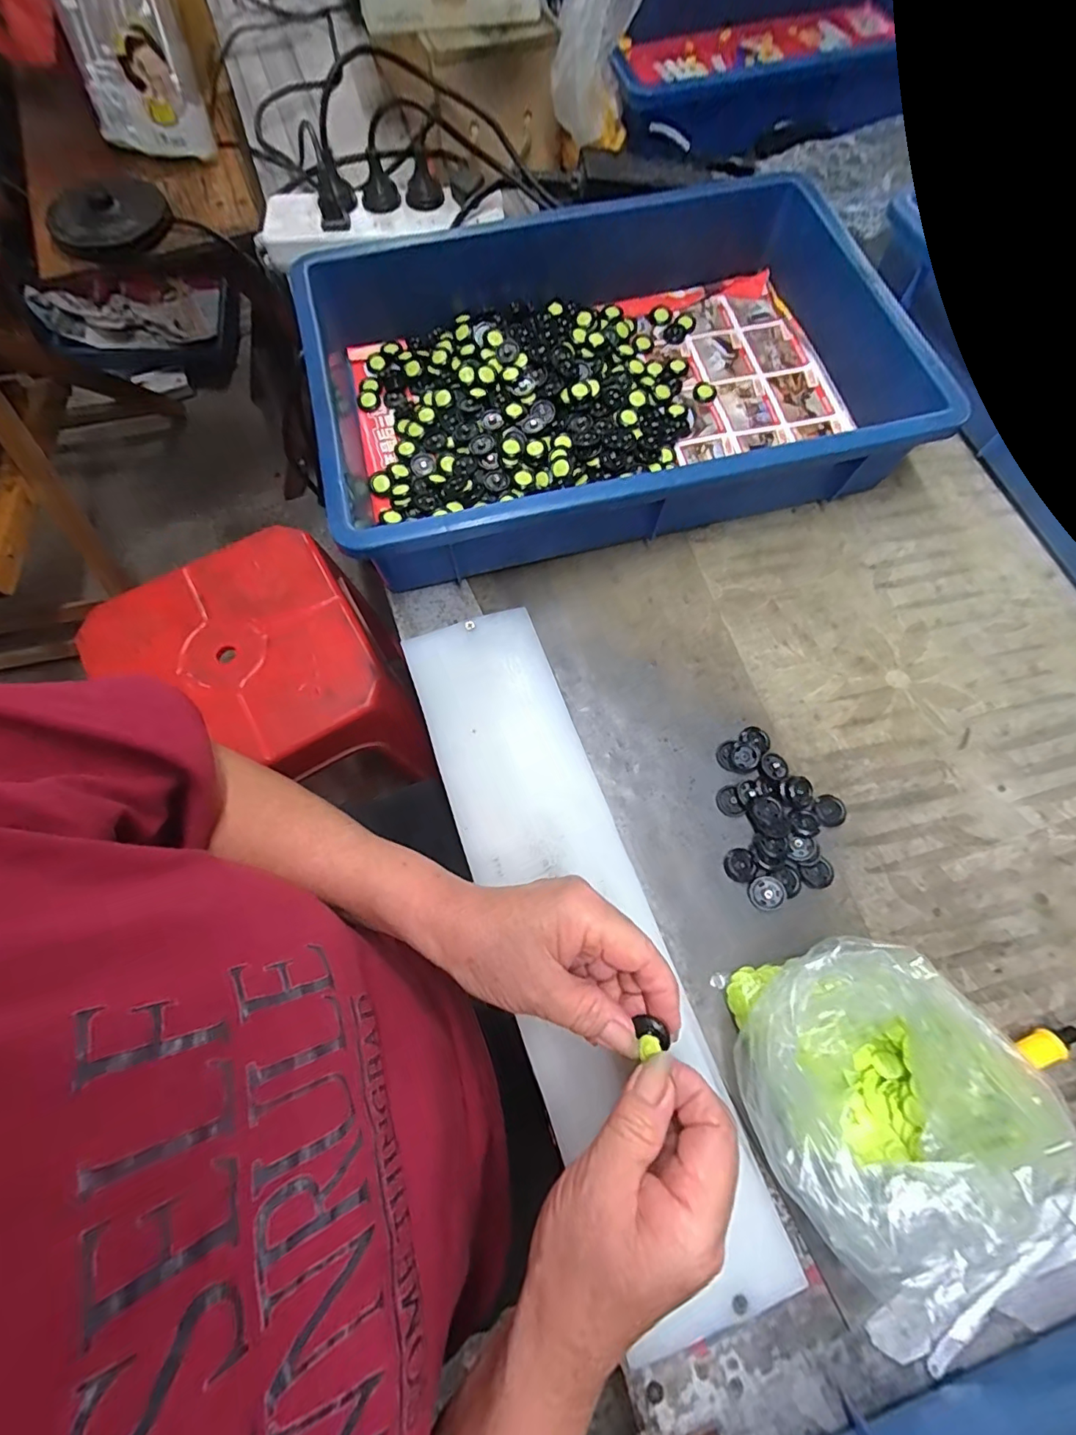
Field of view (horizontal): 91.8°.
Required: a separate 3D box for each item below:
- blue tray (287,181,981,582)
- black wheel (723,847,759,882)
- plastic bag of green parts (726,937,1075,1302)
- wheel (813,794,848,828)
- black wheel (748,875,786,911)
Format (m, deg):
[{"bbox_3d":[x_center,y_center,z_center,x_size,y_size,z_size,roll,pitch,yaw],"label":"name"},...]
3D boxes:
[{"bbox_3d":[0.048,-0.261,0.416,0.422,0.093,0.279,-14,71,-4],"label":"blue tray"},{"bbox_3d":[0.126,0.092,0.323,0.019,0.004,0.020,0,71,1],"label":"black wheel"},{"bbox_3d":[0.164,0.186,0.257,0.120,0.060,0.138,-35,72,-11],"label":"plastic bag of green parts"},{"bbox_3d":[0.186,0.060,0.334,0.022,0.006,0.020,0,71,1],"label":"wheel"},{"bbox_3d":[0.139,0.107,0.317,0.020,0.006,0.019,0,71,1],"label":"black wheel"}]

